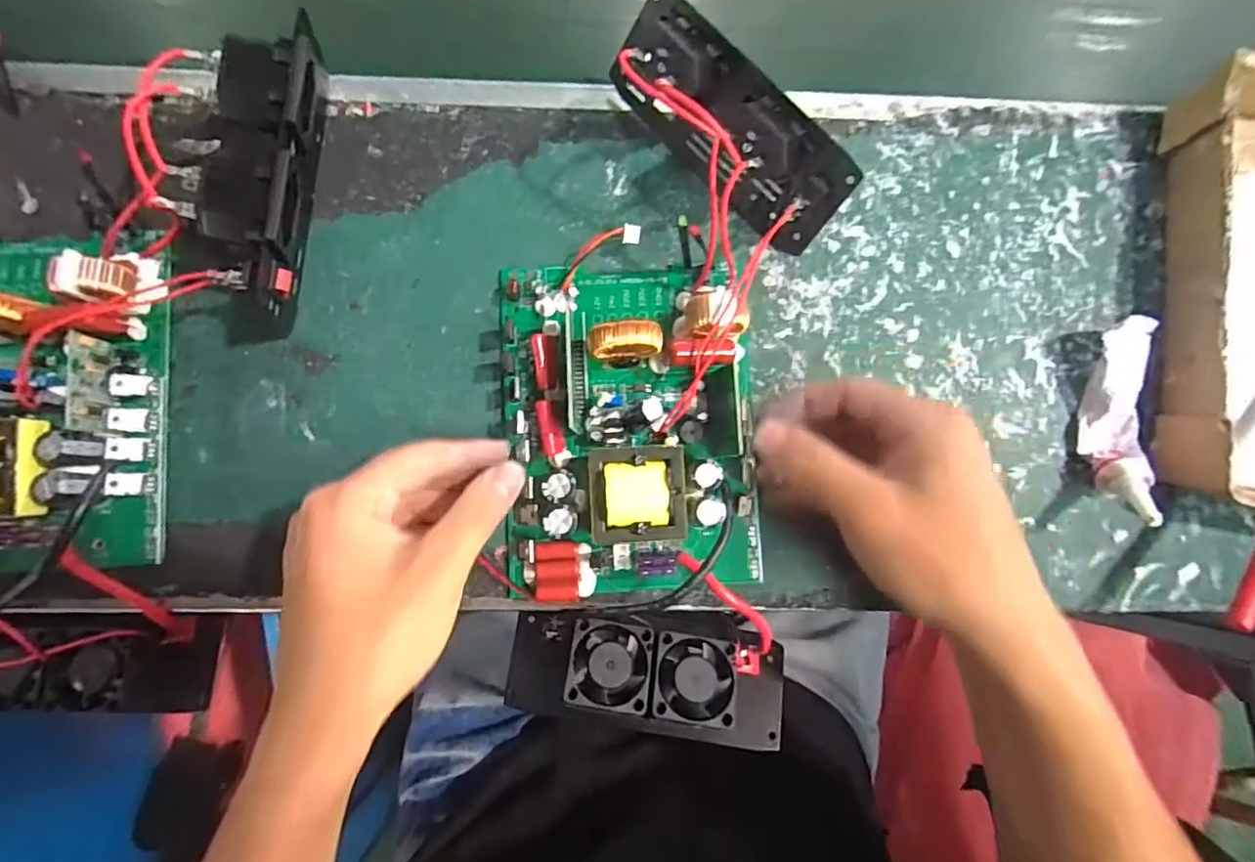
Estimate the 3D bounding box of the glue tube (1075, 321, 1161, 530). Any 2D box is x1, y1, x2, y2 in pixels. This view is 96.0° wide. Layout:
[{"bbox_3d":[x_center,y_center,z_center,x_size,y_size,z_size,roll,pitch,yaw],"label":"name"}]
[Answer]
[{"bbox_3d":[0.260,-0.010,0.294,0.029,0.030,0.109,10,83,-1],"label":"glue tube"}]

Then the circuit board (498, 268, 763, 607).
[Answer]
[{"bbox_3d":[0.001,-0.005,0.281,0.131,0.037,0.178,-1,84,-3],"label":"circuit board"}]

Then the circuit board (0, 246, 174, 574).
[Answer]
[{"bbox_3d":[-0.293,-0.016,0.268,0.122,0.037,0.166,2,84,-2],"label":"circuit board"}]

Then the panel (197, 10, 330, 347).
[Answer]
[{"bbox_3d":[-0.176,-0.119,0.272,0.051,0.061,0.142,8,84,-2],"label":"panel"}]

